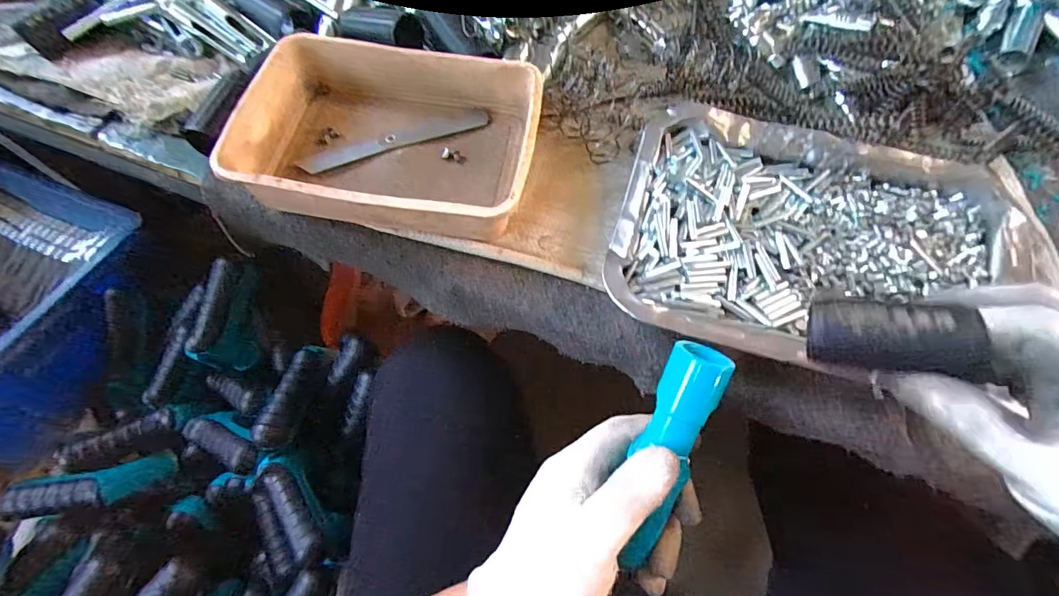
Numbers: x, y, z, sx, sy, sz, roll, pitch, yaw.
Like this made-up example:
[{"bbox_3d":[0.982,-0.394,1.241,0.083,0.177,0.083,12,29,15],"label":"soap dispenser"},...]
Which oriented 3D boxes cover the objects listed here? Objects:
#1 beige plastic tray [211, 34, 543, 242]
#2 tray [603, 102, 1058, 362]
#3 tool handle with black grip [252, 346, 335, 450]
[{"bbox_3d":[-0.097,-0.116,0.333,0.204,0.046,0.143,6,67,2],"label":"beige plastic tray"},{"bbox_3d":[0.202,-0.042,0.302,0.284,0.029,0.181,9,67,3],"label":"tray"},{"bbox_3d":[-0.244,0.099,0.476,0.036,0.024,0.111,12,54,7],"label":"tool handle with black grip"}]

